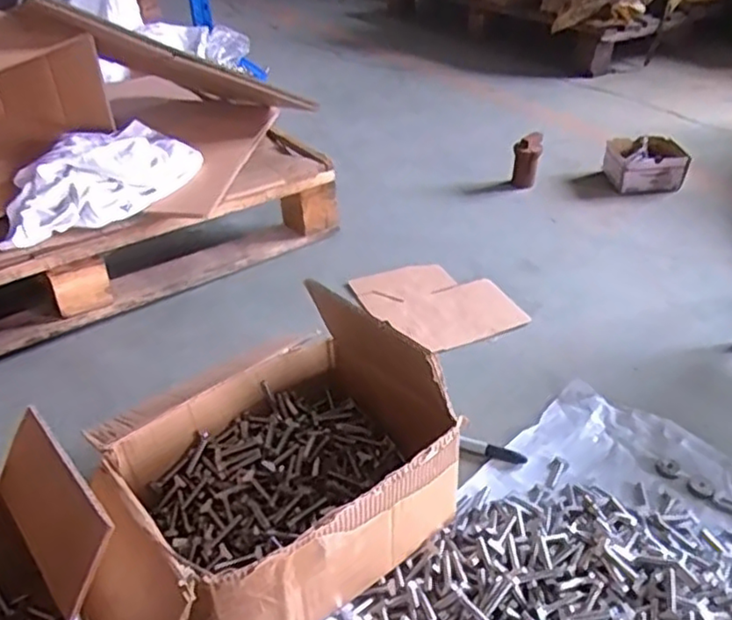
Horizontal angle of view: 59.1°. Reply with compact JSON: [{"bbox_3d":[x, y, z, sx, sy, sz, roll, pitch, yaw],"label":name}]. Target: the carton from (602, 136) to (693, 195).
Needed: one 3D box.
[{"bbox_3d":[0.696,-0.372,1.618,0.172,0.088,0.154,-3,36,-1],"label":"carton"}]

